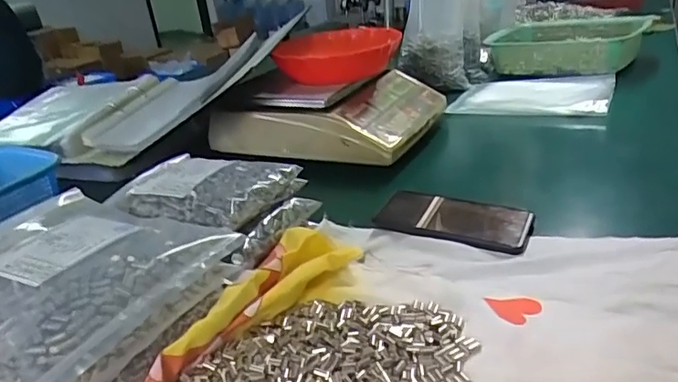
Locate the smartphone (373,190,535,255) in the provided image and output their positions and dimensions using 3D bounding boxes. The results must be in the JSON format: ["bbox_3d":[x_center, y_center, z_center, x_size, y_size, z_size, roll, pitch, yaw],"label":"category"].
[{"bbox_3d":[0.125,0.027,0.580,0.167,0.012,0.079,9,30,30],"label":"smartphone"}]

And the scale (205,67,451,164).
[{"bbox_3d":[-0.013,-0.144,0.874,0.324,0.099,0.252,6,28,26],"label":"scale"}]

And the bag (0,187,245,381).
[{"bbox_3d":[-0.225,0.077,0.429,0.224,0.081,0.196,6,28,26],"label":"bag"}]

